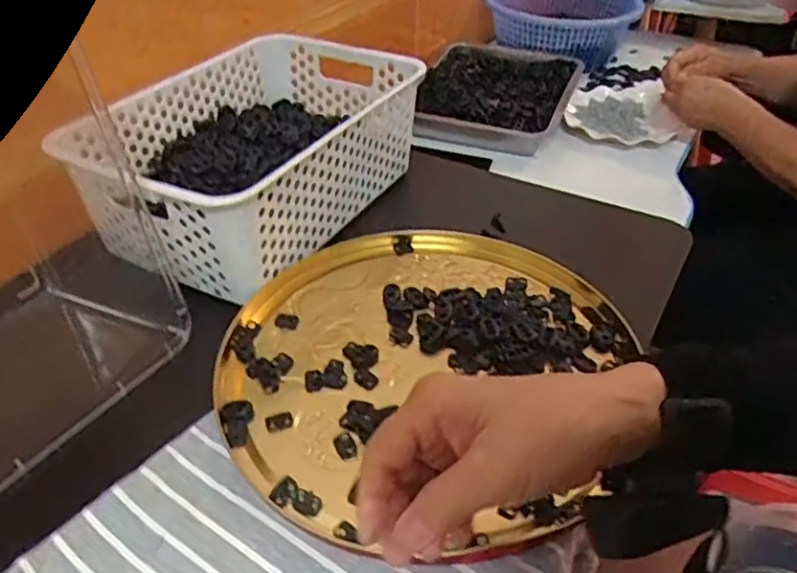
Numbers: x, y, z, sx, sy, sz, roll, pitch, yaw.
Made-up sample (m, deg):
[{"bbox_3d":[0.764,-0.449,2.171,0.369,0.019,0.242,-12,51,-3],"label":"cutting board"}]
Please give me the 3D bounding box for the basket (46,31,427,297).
[{"bbox_3d":[-0.128,-0.124,0.613,0.205,0.112,0.302,21,44,24],"label":"basket"}]

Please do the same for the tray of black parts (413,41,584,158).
[{"bbox_3d":[0.157,-0.321,1.055,0.232,0.054,0.329,14,42,17],"label":"tray of black parts"}]

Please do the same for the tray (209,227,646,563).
[{"bbox_3d":[0.013,0.050,0.475,0.270,0.023,0.289,0,39,0],"label":"tray"}]

